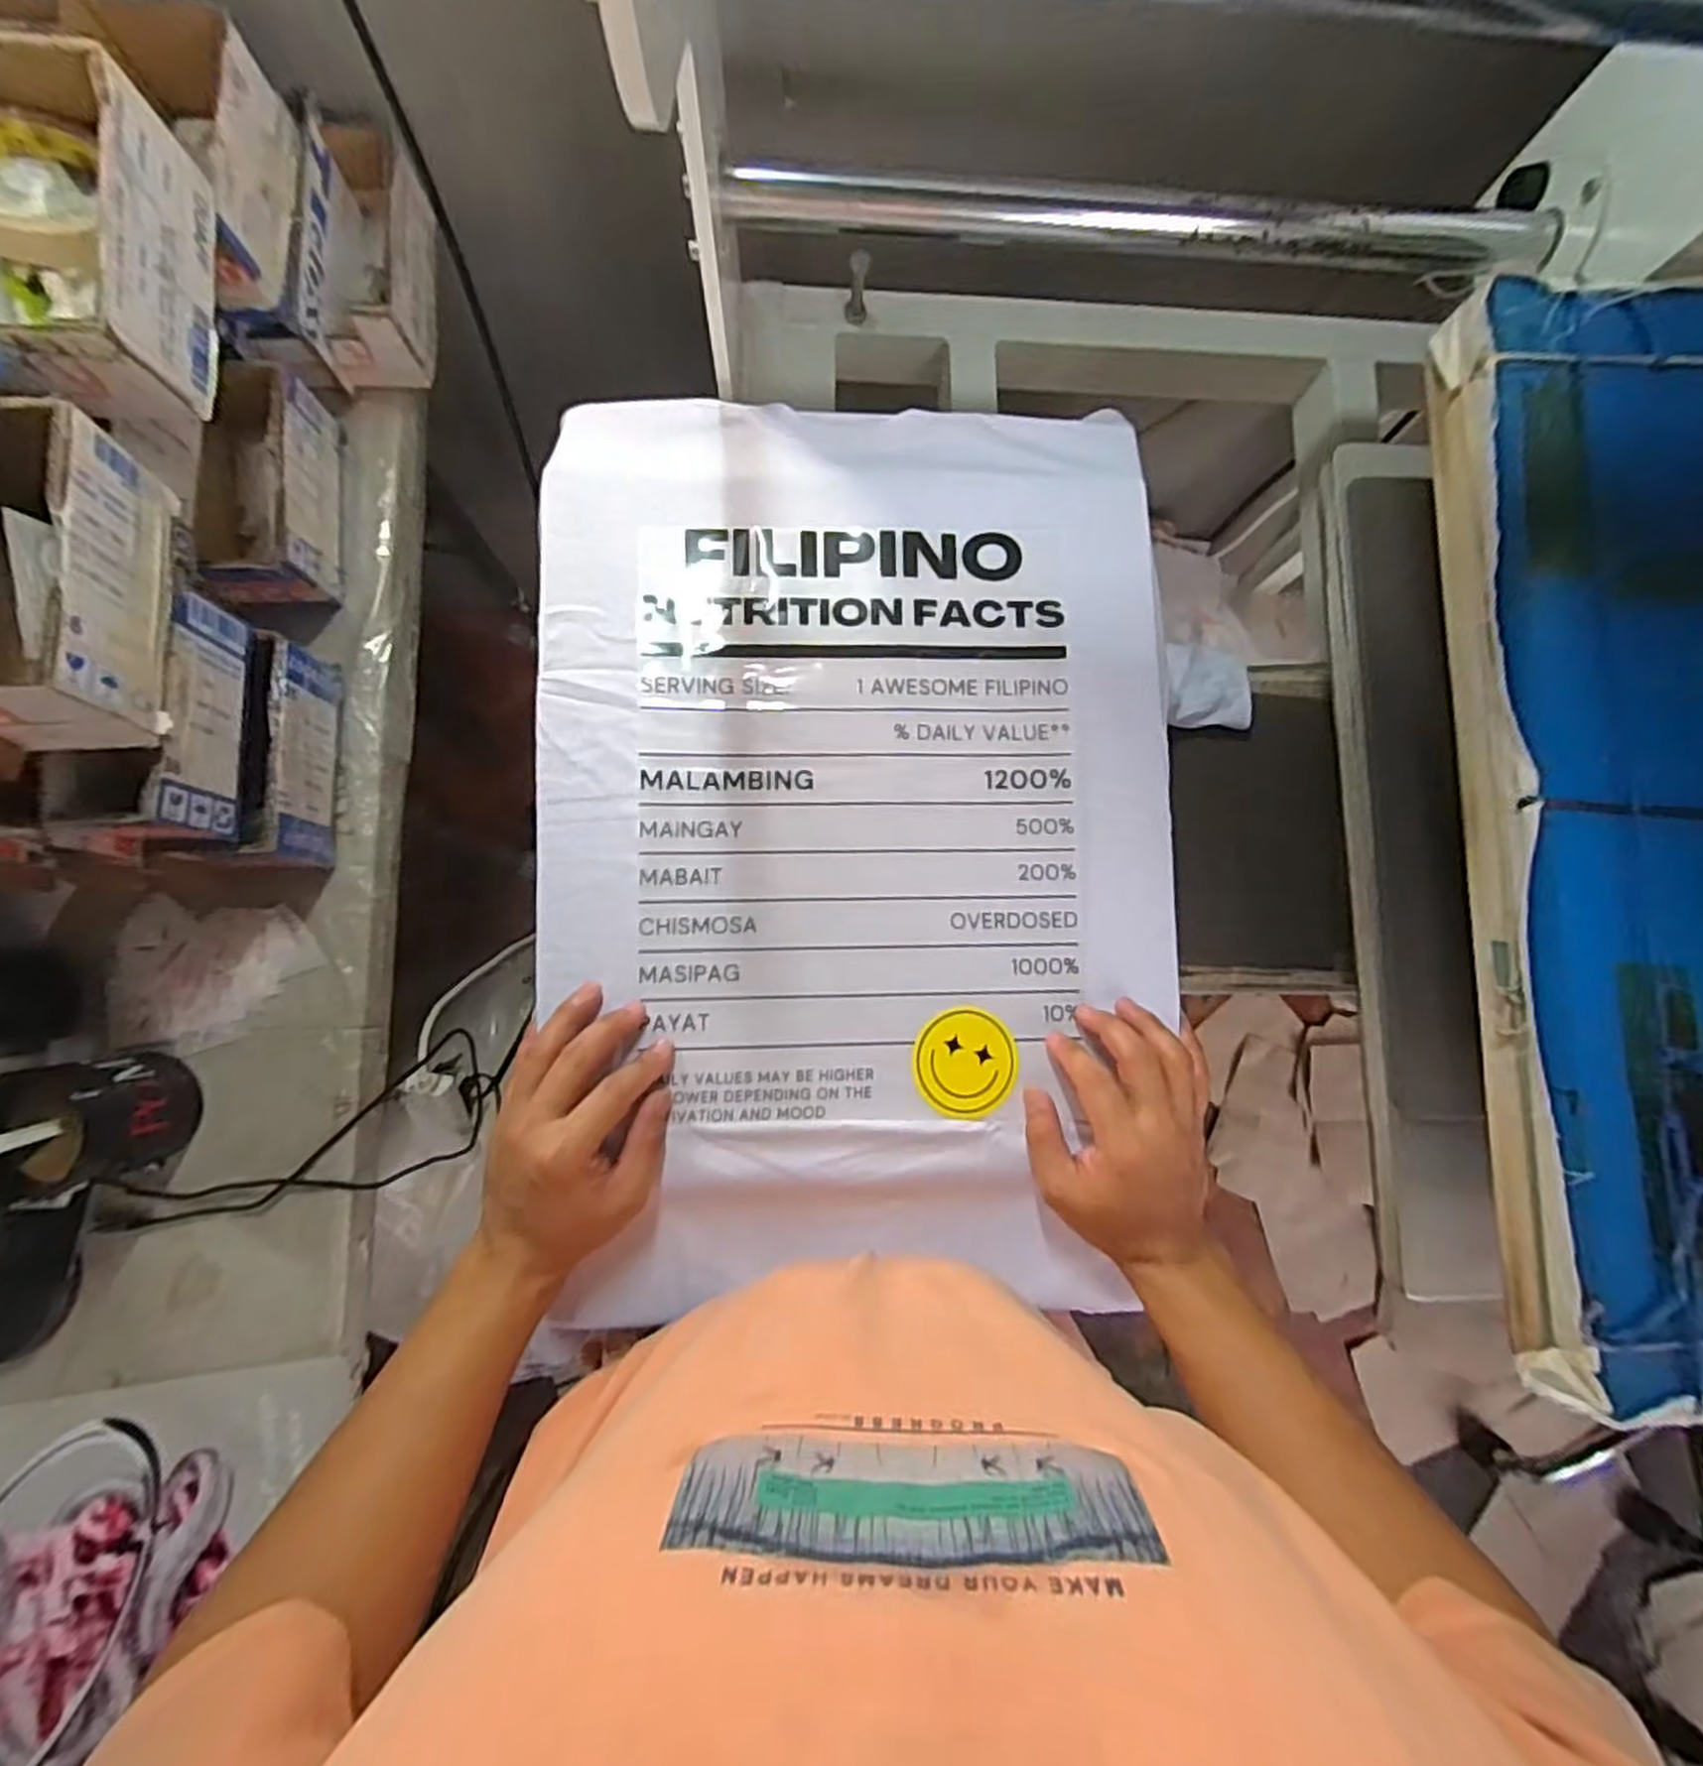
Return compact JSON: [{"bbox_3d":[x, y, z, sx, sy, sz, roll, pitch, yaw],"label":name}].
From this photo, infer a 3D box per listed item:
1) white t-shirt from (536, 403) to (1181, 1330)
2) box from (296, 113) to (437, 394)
[{"bbox_3d":[0.009,-0.036,0.508,0.399,0.025,0.579,-2,83,-5],"label":"white t-shirt"},{"bbox_3d":[-0.367,-0.491,0.611,0.071,0.069,0.194,2,83,-4],"label":"box"}]

